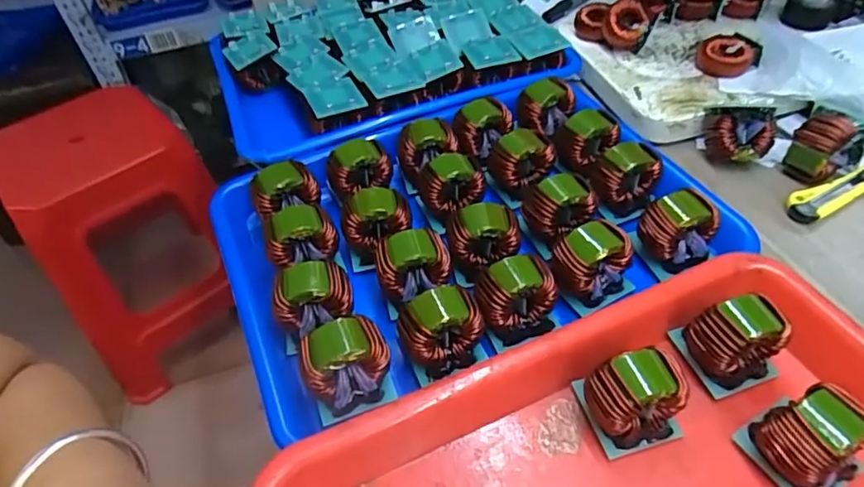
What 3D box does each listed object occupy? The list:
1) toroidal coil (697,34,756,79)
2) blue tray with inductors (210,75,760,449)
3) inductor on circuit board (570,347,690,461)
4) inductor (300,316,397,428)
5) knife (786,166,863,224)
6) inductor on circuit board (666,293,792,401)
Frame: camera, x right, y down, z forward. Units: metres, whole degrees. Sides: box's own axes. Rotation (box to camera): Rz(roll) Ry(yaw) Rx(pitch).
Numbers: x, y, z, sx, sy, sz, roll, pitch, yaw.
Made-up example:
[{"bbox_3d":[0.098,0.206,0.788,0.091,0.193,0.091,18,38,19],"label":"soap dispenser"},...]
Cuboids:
[{"bbox_3d":[0.266,-0.169,0.498,0.045,0.025,0.041,-1,50,1],"label":"toroidal coil"},{"bbox_3d":[0.019,-0.022,0.397,0.329,0.050,0.230,-21,49,-14],"label":"blue tray with inductors"},{"bbox_3d":[0.107,0.081,0.297,0.048,0.050,0.045,-13,48,-9],"label":"inductor on circuit board"},{"bbox_3d":[-0.048,0.070,0.314,0.048,0.046,0.038,-17,49,-12],"label":"inductor"},{"bbox_3d":[0.321,-0.044,0.421,0.112,0.011,0.024,-22,49,-15],"label":"knife"},{"bbox_3d":[0.173,0.054,0.317,0.046,0.047,0.046,-13,48,-8],"label":"inductor on circuit board"}]

